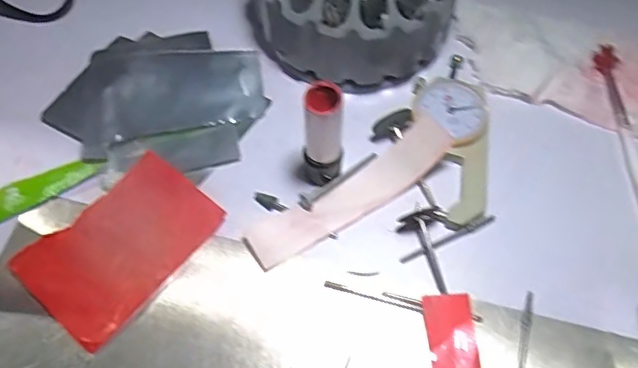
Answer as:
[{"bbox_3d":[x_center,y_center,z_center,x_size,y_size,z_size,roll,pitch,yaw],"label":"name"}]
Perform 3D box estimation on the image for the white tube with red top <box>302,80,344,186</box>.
[{"bbox_3d":[0.002,-0.020,0.252,0.016,0.057,0.020,7,64,4],"label":"white tube with red top"}]

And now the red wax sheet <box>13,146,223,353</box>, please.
[{"bbox_3d":[-0.090,0.027,0.259,0.057,0.004,0.082,38,70,17],"label":"red wax sheet"}]

